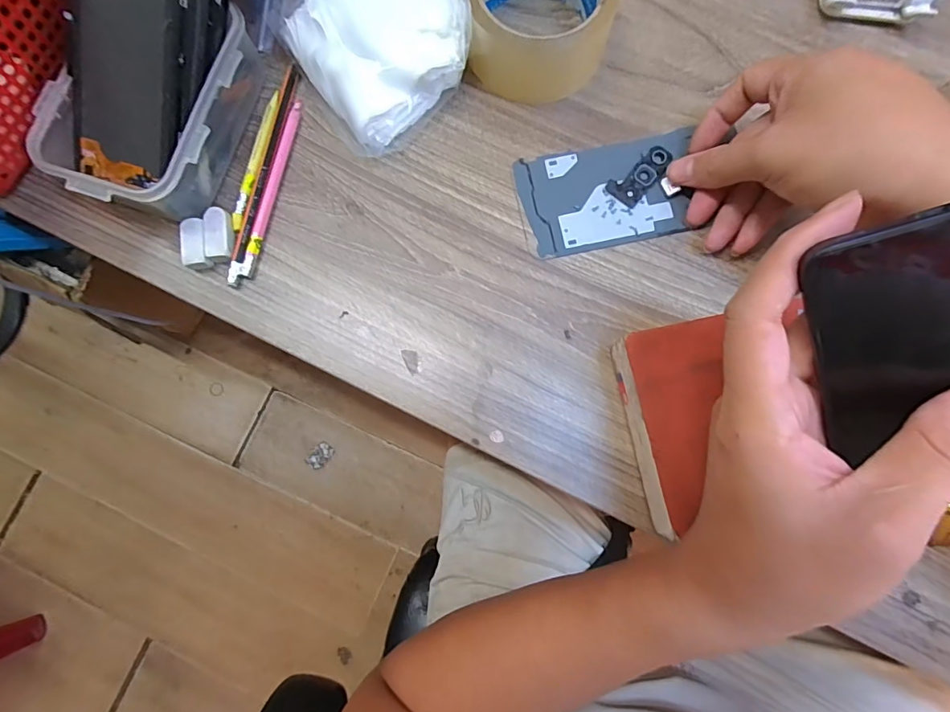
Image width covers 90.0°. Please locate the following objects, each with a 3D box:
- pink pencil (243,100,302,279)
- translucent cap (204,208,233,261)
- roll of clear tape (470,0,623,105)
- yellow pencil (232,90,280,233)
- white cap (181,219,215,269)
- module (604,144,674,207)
[{"bbox_3d":[-0.138,-0.114,0.321,0.009,0.006,0.126,12,81,4],"label":"pink pencil"},{"bbox_3d":[-0.168,-0.080,0.309,0.016,0.010,0.035,-6,80,1],"label":"translucent cap"},{"bbox_3d":[0.040,-0.225,0.312,0.097,0.050,0.091,0,80,2],"label":"roll of clear tape"},{"bbox_3d":[-0.148,-0.133,0.322,0.009,0.004,0.102,12,81,4],"label":"yellow pencil"},{"bbox_3d":[-0.182,-0.073,0.310,0.017,0.008,0.033,-9,92,0],"label":"white cap"},{"bbox_3d":[0.111,-0.122,0.316,0.023,0.004,0.047,42,84,8],"label":"module"}]

